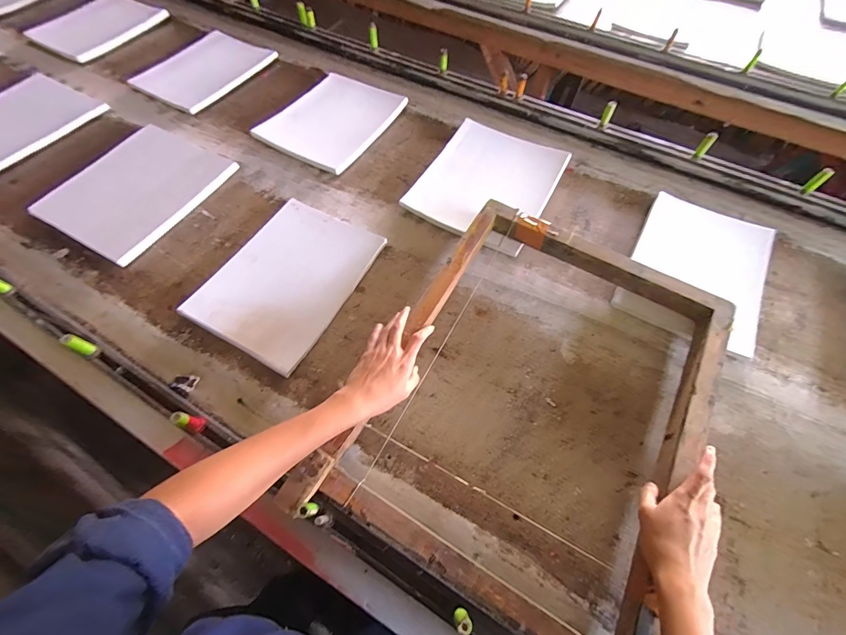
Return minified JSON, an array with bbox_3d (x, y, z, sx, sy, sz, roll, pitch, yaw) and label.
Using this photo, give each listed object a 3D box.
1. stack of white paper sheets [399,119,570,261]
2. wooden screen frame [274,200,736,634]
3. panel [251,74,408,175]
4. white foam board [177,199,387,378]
[{"bbox_3d":[0.124,-0.257,0.682,0.225,0.033,0.257,27,64,13],"label":"stack of white paper sheets"},{"bbox_3d":[0.149,0.095,0.471,0.397,0.045,0.521,28,65,14],"label":"wooden screen frame"},{"bbox_3d":[-0.188,-0.425,0.768,0.200,0.028,0.261,29,65,14],"label":"panel"},{"bbox_3d":[-0.215,-0.070,0.579,0.203,0.019,0.274,25,64,12],"label":"white foam board"}]

